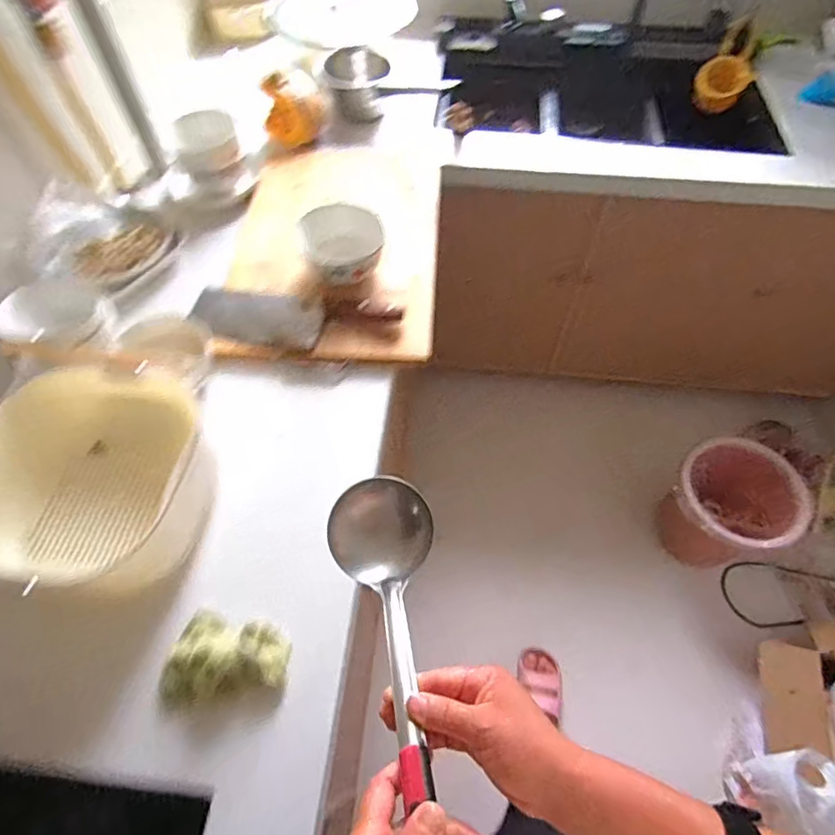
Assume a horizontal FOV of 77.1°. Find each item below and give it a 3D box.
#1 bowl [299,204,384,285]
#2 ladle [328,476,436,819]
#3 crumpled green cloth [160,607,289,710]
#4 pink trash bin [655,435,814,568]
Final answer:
[{"bbox_3d":[-0.111,-0.263,0.796,0.119,0.067,0.096,-8,58,-5],"label":"bowl"},{"bbox_3d":[-0.011,0.188,0.385,0.088,0.059,0.332,-9,41,-5],"label":"ladle"},{"bbox_3d":[-0.203,0.261,0.560,0.124,0.037,0.091,8,58,5],"label":"crumpled green cloth"},{"bbox_3d":[0.794,0.253,1.403,0.267,0.386,0.267,-9,58,-5],"label":"pink trash bin"}]

